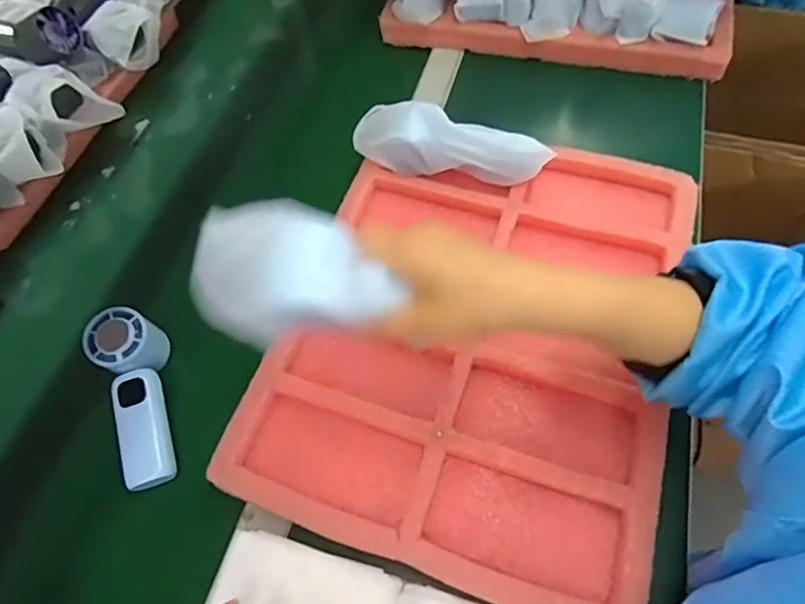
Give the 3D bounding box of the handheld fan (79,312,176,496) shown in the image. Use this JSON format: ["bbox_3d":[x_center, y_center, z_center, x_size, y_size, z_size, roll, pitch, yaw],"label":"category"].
[{"bbox_3d":[-0.232,0.085,0.490,0.049,0.051,0.154,-17,74,-7],"label":"handheld fan"}]

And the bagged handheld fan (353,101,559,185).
[{"bbox_3d":[0.049,-0.158,0.569,0.192,0.045,0.059,18,62,13],"label":"bagged handheld fan"}]

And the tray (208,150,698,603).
[{"bbox_3d":[0.067,0.018,0.493,0.322,0.026,0.418,14,61,11],"label":"tray"}]

